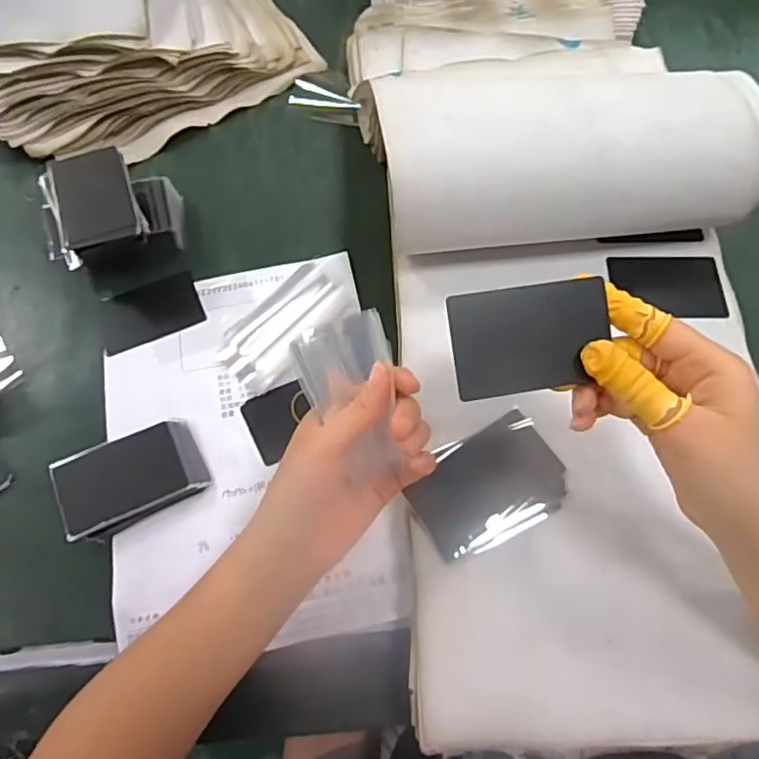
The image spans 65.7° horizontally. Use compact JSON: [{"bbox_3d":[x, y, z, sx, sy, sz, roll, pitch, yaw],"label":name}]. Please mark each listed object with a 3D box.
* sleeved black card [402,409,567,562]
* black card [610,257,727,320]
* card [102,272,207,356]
[{"bbox_3d":[0.071,0.070,0.391,0.099,0.006,0.070,-26,69,-8],"label":"sleeved black card"},{"bbox_3d":[0.220,-0.072,0.453,0.087,0.007,0.054,6,67,2],"label":"black card"},{"bbox_3d":[-0.190,-0.057,0.489,0.080,0.006,0.054,-22,66,-11],"label":"card"}]

